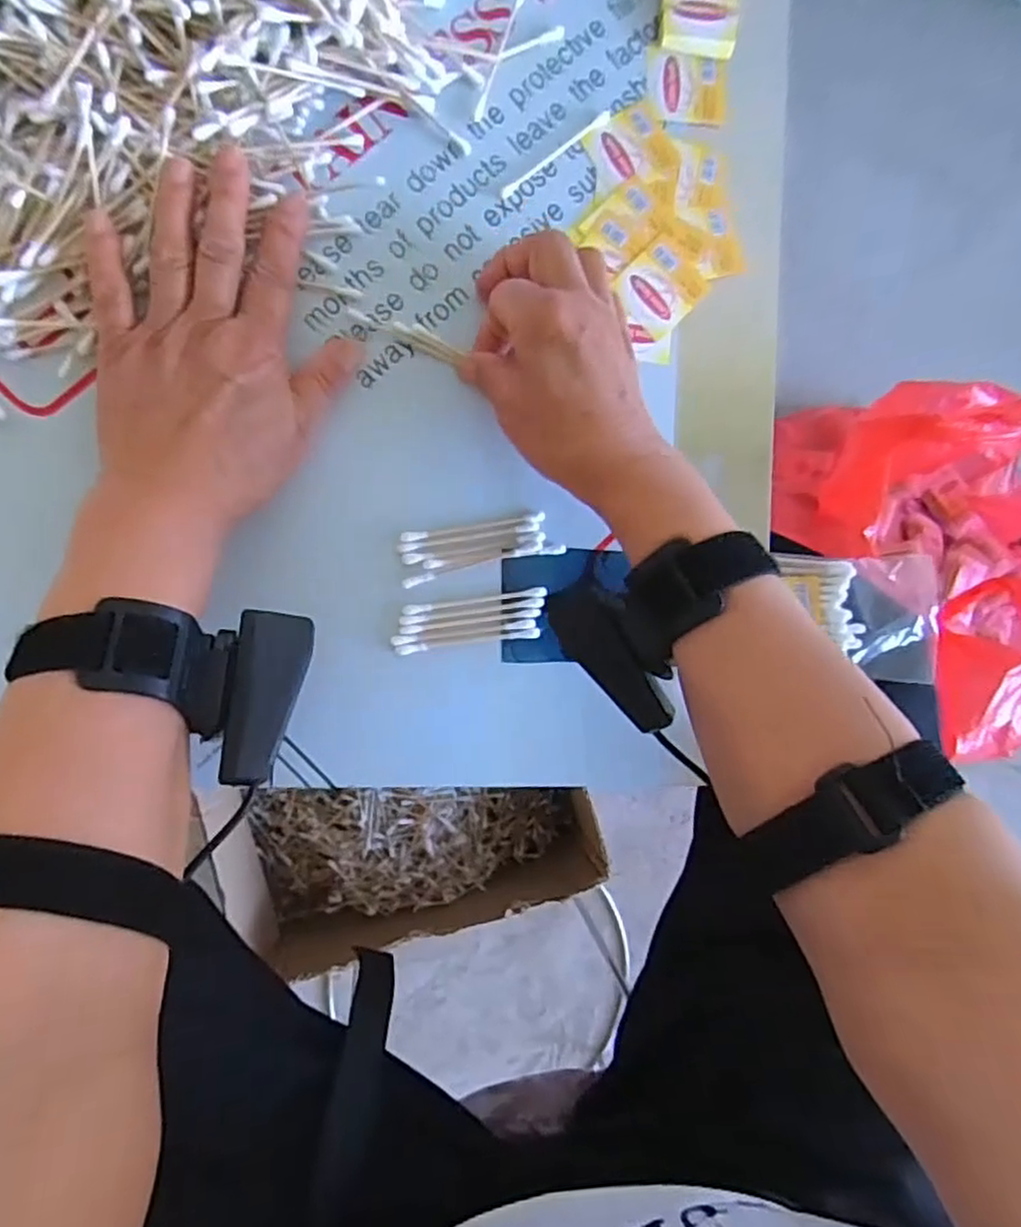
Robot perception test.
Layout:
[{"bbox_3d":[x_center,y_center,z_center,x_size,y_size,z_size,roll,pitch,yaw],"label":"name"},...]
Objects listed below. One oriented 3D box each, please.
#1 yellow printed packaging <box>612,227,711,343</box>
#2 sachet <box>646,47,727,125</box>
[{"bbox_3d":[0.081,-0.174,0.373,0.039,0.004,0.050,42,85,-6],"label":"yellow printed packaging"},{"bbox_3d":[0.095,-0.280,0.376,0.042,0.005,0.036,-2,91,-8],"label":"sachet"}]

